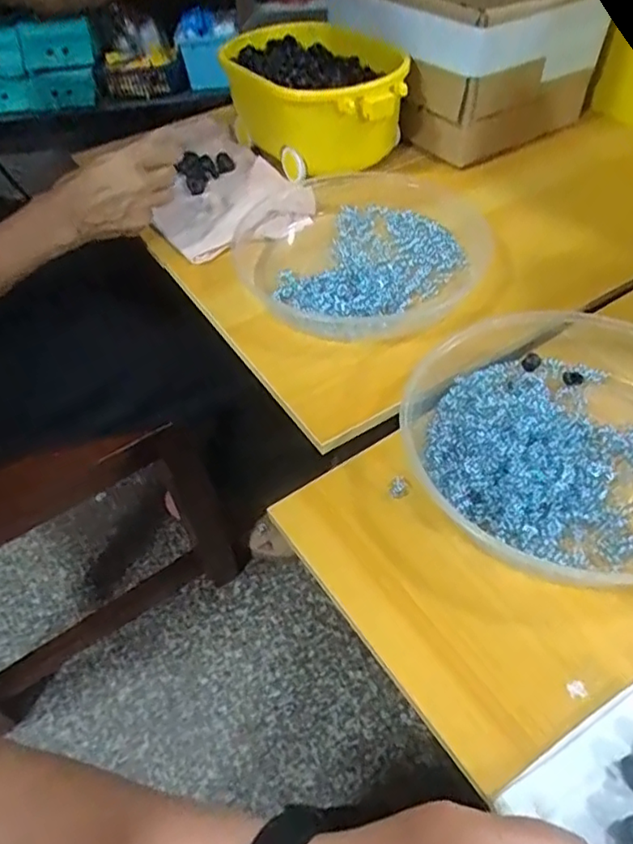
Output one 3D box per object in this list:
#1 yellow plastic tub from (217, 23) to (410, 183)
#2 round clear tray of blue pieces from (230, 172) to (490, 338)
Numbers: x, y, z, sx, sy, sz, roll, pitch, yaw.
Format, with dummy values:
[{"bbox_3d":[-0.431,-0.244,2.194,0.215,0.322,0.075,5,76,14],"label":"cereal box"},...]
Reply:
[{"bbox_3d":[-0.008,-0.395,0.739,0.185,0.107,0.276,-11,50,-5],"label":"yellow plastic tub"},{"bbox_3d":[0.053,-0.178,0.600,0.247,0.024,0.228,-1,49,1],"label":"round clear tray of blue pieces"}]

